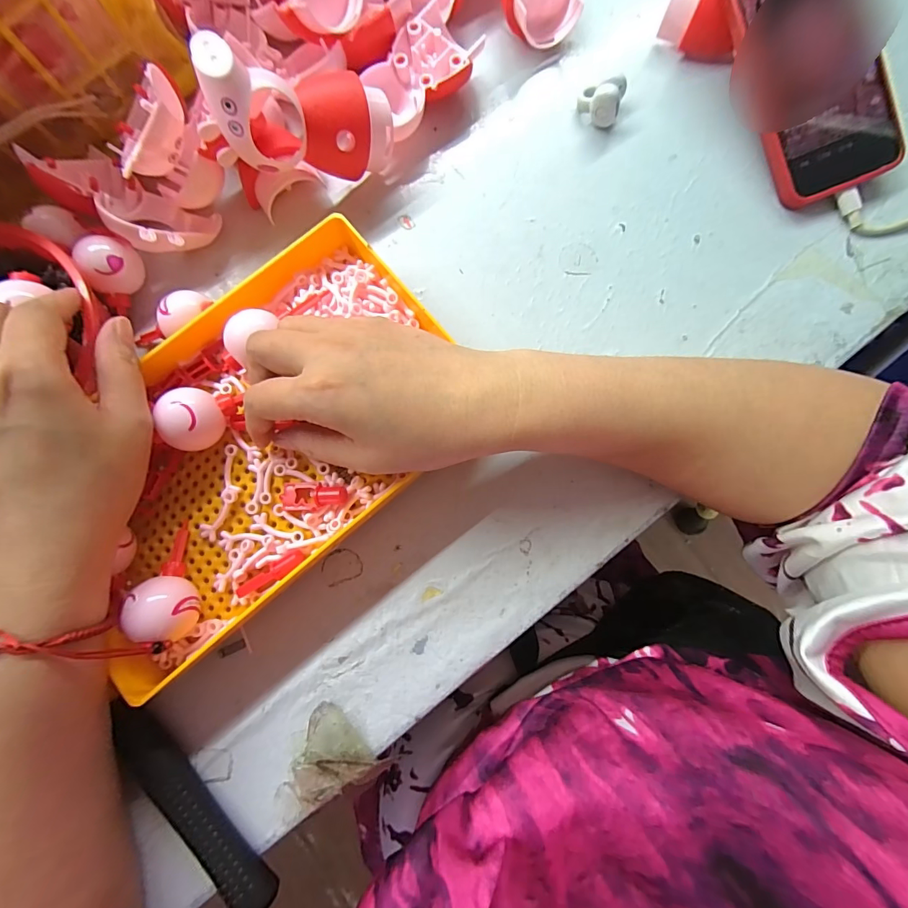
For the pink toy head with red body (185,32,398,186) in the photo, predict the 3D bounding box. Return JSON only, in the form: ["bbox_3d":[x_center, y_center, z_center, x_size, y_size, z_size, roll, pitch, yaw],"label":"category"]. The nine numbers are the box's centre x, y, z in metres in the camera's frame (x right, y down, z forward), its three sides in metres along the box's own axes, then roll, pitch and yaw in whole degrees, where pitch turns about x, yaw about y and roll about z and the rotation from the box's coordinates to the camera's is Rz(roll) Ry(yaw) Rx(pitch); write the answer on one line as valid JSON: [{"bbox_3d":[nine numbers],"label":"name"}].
[{"bbox_3d":[-0.088,-0.191,0.246,0.107,0.054,0.043,-12,83,-29],"label":"pink toy head with red body"}]

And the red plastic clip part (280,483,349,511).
[{"bbox_3d":[-0.080,0.025,0.240,0.039,0.011,0.016,1,83,-1],"label":"red plastic clip part"}]

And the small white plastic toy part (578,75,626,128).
[{"bbox_3d":[0.099,-0.240,0.284,0.028,0.020,0.027,0,83,-1],"label":"small white plastic toy part"}]

